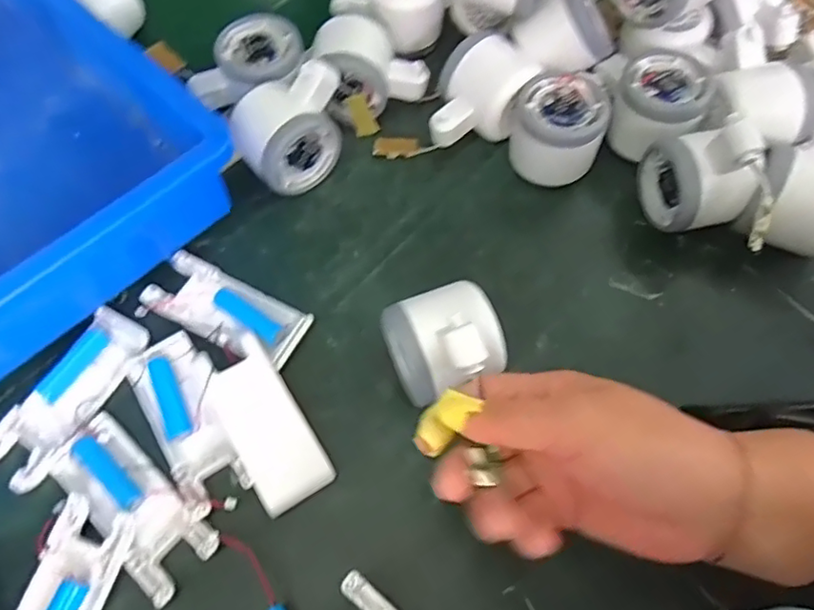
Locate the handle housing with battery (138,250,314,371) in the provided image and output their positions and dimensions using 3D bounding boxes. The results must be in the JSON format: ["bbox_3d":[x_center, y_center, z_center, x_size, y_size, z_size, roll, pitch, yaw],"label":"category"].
[{"bbox_3d":[-0.112,0.003,0.367,0.103,0.013,0.042,26,67,13],"label":"handle housing with battery"}]

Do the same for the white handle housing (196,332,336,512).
[{"bbox_3d":[-0.082,0.064,0.335,0.040,0.014,0.102,-30,67,-13],"label":"white handle housing"}]

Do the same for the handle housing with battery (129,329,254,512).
[{"bbox_3d":[-0.125,0.064,0.339,0.043,0.020,0.105,-30,67,-13],"label":"handle housing with battery"}]

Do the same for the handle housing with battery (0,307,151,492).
[{"bbox_3d":[-0.199,0.053,0.348,0.042,0.021,0.107,28,67,14],"label":"handle housing with battery"}]

